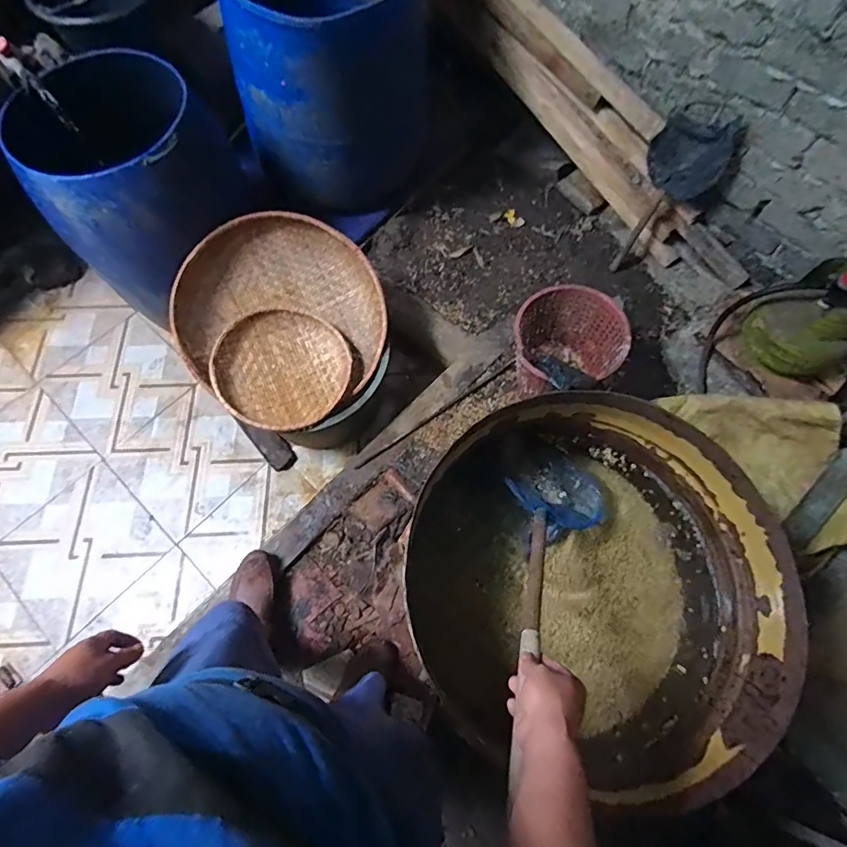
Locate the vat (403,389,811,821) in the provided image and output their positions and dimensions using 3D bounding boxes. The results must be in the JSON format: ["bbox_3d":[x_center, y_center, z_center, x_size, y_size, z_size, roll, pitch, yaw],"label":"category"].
[{"bbox_3d":[0.270,0.269,0.855,0.558,0.306,0.565,0,69,-1],"label":"vat"}]

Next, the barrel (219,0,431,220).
[{"bbox_3d":[-0.251,-1.063,1.425,0.506,0.602,0.562,-6,70,-4],"label":"barrel"}]

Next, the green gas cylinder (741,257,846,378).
[{"bbox_3d":[1.038,-0.273,1.292,0.233,0.277,0.242,0,69,-1],"label":"green gas cylinder"}]

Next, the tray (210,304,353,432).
[{"bbox_3d":[-0.391,-0.155,1.355,0.350,0.077,0.350,36,73,11],"label":"tray"}]

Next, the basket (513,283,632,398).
[{"bbox_3d":[0.382,-0.190,1.380,0.281,0.267,0.303,0,69,-1],"label":"basket"}]

